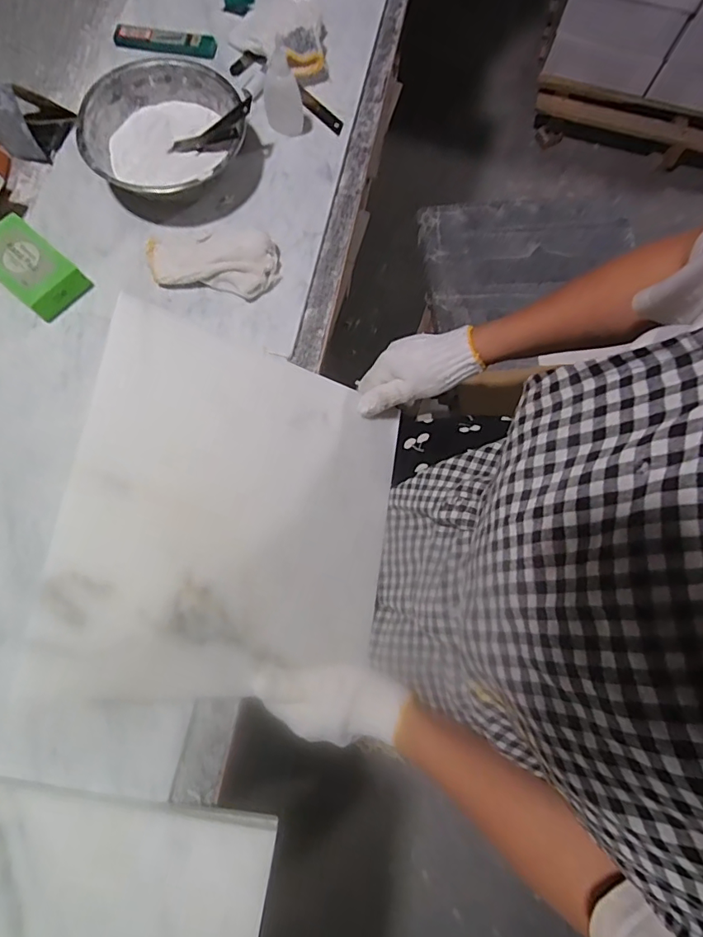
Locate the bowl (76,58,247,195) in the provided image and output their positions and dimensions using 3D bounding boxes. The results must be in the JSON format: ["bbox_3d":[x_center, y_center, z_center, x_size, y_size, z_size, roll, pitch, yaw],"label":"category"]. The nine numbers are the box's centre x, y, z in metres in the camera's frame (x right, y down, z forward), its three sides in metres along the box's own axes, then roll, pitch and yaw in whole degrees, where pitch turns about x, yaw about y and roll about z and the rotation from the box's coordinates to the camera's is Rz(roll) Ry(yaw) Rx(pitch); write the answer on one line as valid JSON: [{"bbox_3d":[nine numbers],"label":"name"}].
[{"bbox_3d":[-0.187,-0.342,0.515,0.145,0.050,0.159,1,77,-2],"label":"bowl"}]

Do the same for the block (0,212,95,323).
[{"bbox_3d":[-0.314,-0.198,0.489,0.101,0.027,0.060,41,79,7],"label":"block"}]

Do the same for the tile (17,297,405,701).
[{"bbox_3d":[-0.087,0.042,0.450,0.295,0.020,0.297,17,74,-34],"label":"tile"}]

